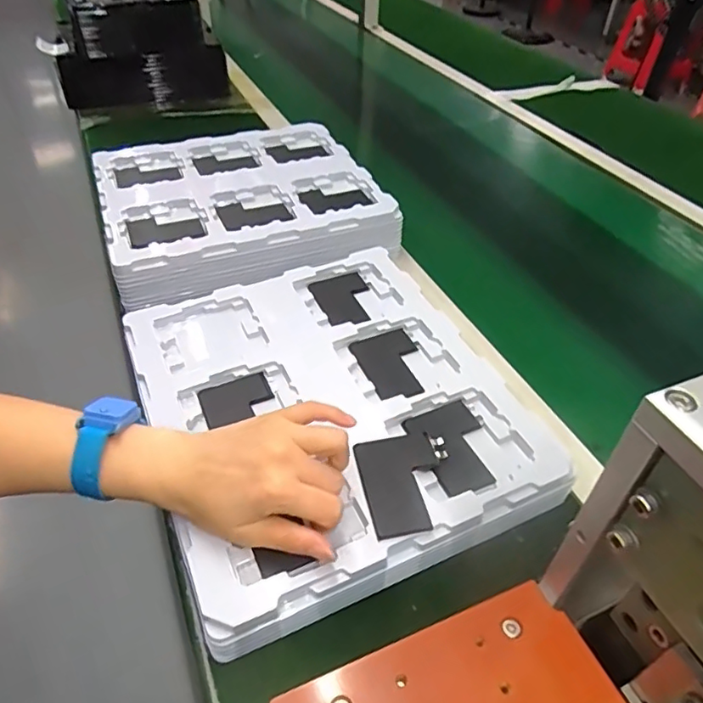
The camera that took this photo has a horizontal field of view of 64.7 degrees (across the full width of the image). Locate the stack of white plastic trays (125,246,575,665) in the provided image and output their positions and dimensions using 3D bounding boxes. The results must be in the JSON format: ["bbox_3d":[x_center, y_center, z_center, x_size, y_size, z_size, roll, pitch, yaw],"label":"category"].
[{"bbox_3d":[-0.021,0.038,0.473,0.284,0.041,0.325,-17,46,-18],"label":"stack of white plastic trays"}]

